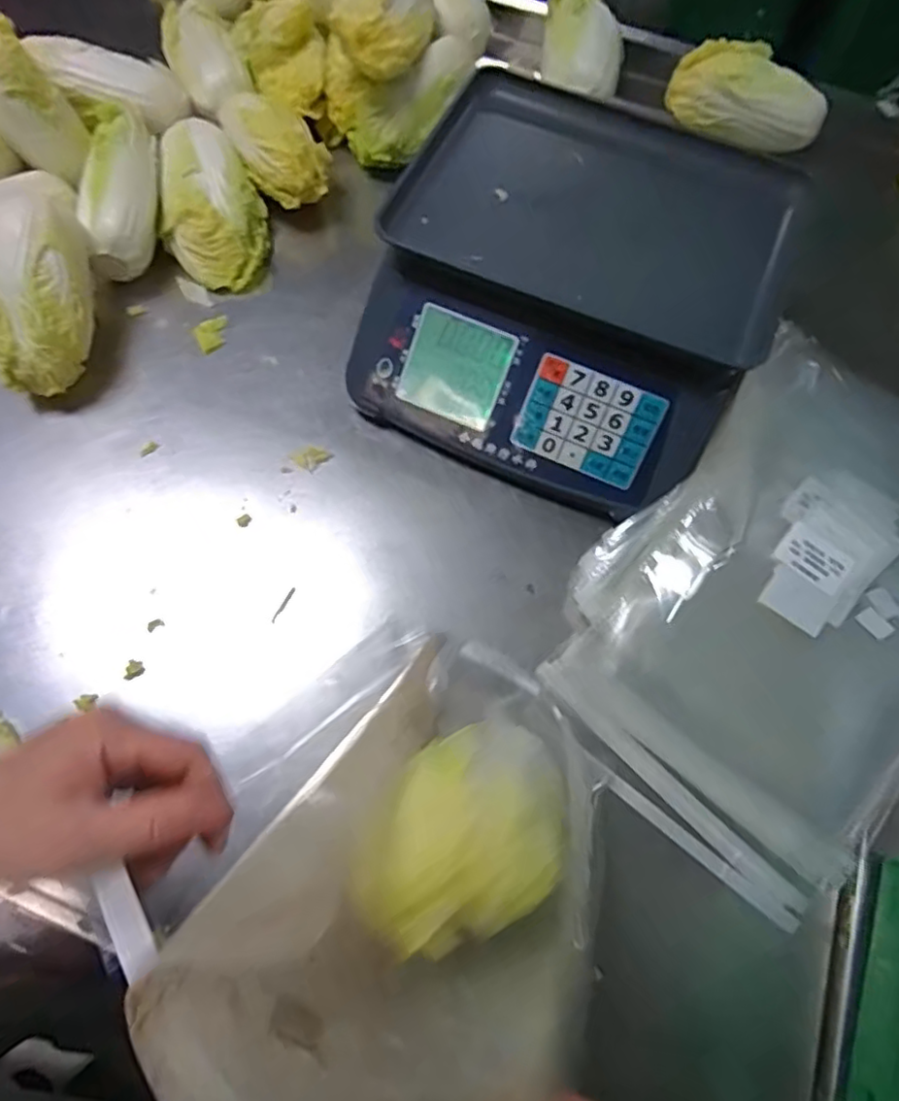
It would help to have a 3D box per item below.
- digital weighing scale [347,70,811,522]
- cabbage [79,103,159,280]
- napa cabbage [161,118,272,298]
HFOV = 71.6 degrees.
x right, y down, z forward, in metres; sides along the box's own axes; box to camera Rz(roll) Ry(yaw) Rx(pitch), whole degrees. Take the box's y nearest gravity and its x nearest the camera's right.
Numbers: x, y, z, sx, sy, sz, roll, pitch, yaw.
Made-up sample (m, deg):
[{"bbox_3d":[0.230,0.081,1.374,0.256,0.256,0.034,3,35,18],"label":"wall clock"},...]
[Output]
[{"bbox_3d":[0.114,-0.240,0.584,0.333,0.142,0.350,25,70,6],"label":"digital weighing scale"},{"bbox_3d":[-0.325,-0.364,0.623,0.054,0.065,0.174,0,81,-2],"label":"cabbage"},{"bbox_3d":[-0.255,-0.365,0.663,0.107,0.072,0.183,-18,72,-10],"label":"napa cabbage"}]

